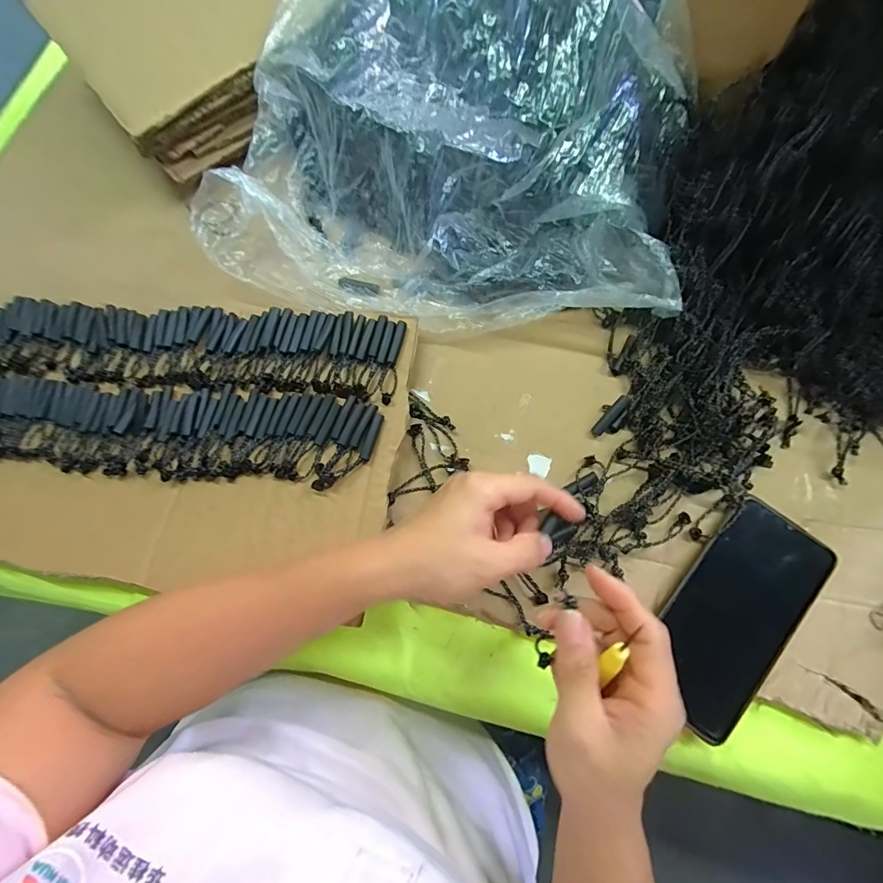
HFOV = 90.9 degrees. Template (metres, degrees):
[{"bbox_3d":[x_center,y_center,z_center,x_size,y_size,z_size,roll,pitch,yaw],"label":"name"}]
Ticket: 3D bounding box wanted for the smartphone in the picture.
[{"bbox_3d":[0.208,0.120,0.306,0.074,0.013,0.157,38,79,13],"label":"smartphone"}]

